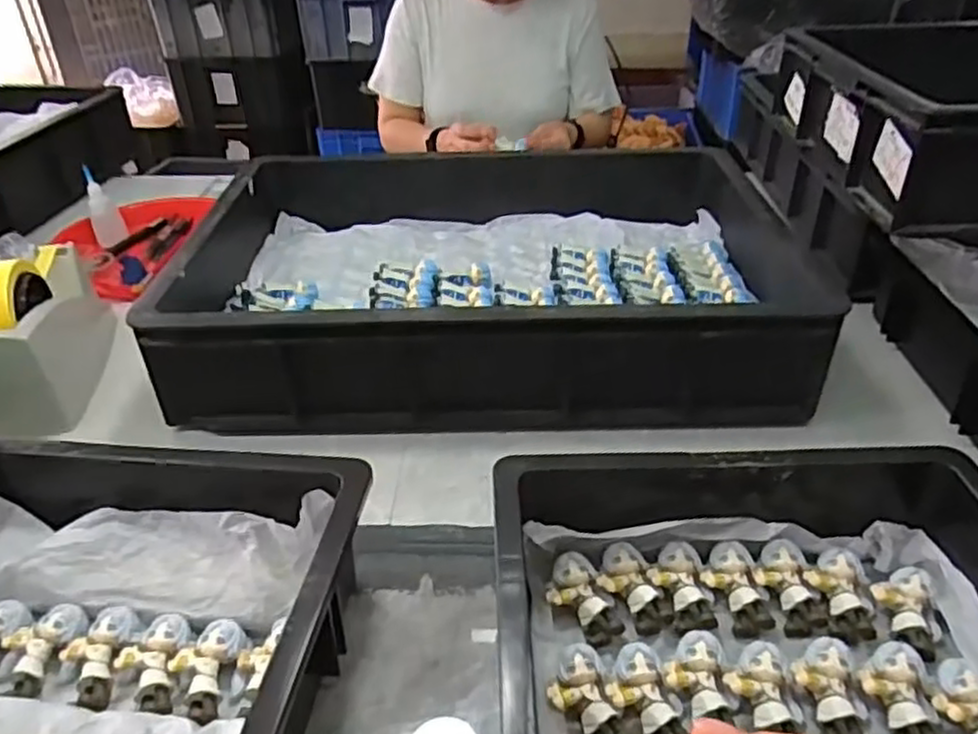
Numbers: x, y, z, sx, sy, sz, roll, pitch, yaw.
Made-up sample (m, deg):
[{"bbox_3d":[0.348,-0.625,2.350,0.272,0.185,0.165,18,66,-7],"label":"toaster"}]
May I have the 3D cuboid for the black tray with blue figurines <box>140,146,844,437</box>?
[{"bbox_3d":[-0.003,-0.104,0.772,0.574,0.128,0.447,-1,34,1],"label":"black tray with blue figurines"}]

